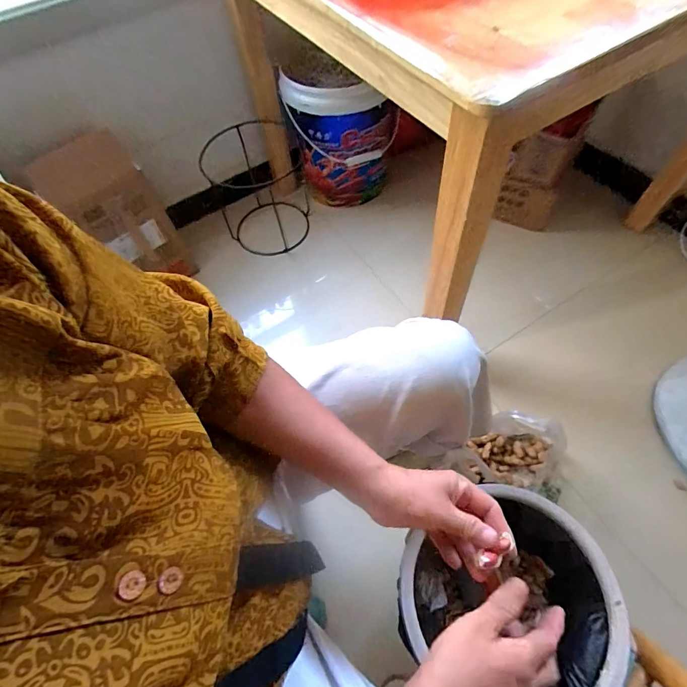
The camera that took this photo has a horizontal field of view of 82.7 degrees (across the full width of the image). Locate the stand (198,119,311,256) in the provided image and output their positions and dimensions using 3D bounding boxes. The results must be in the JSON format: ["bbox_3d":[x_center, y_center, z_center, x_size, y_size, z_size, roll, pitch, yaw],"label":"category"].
[{"bbox_3d":[-0.242,-0.438,1.152,0.268,0.313,0.289,-2,61,3],"label":"stand"}]

